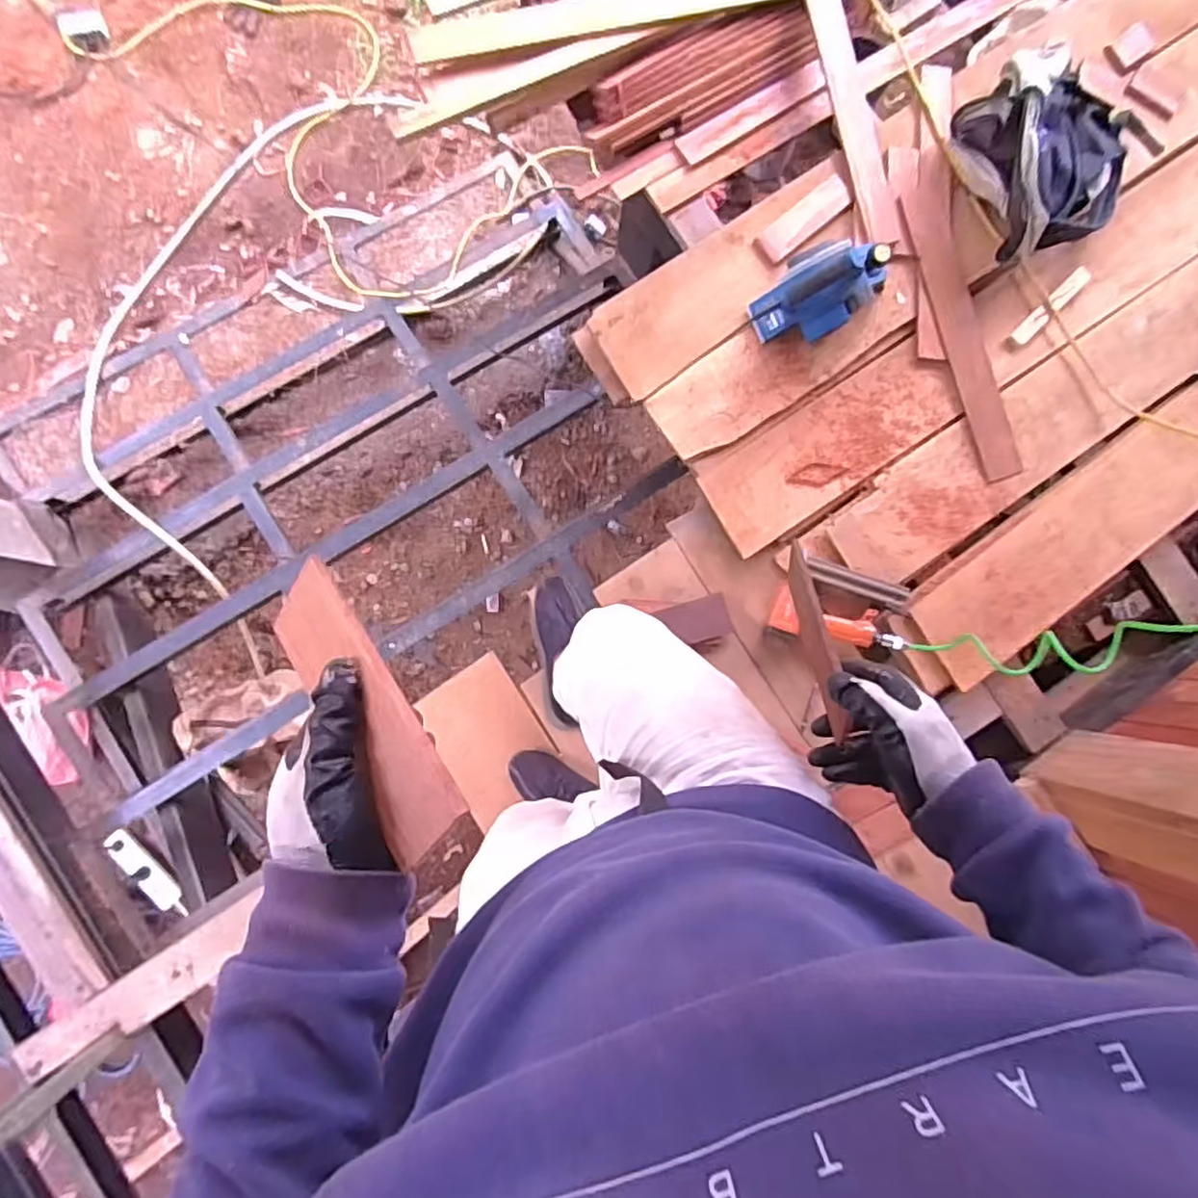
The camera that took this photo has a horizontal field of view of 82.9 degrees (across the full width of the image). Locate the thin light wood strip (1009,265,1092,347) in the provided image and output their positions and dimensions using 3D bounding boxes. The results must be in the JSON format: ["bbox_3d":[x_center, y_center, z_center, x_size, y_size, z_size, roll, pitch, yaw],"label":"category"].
[{"bbox_3d":[0.919,-0.595,1.373,0.234,0.026,0.034,-44,89,-6],"label":"thin light wood strip"}]

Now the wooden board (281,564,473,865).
[{"bbox_3d":[-0.133,0.060,0.379,0.063,0.006,0.171,-47,69,25],"label":"wooden board"}]

